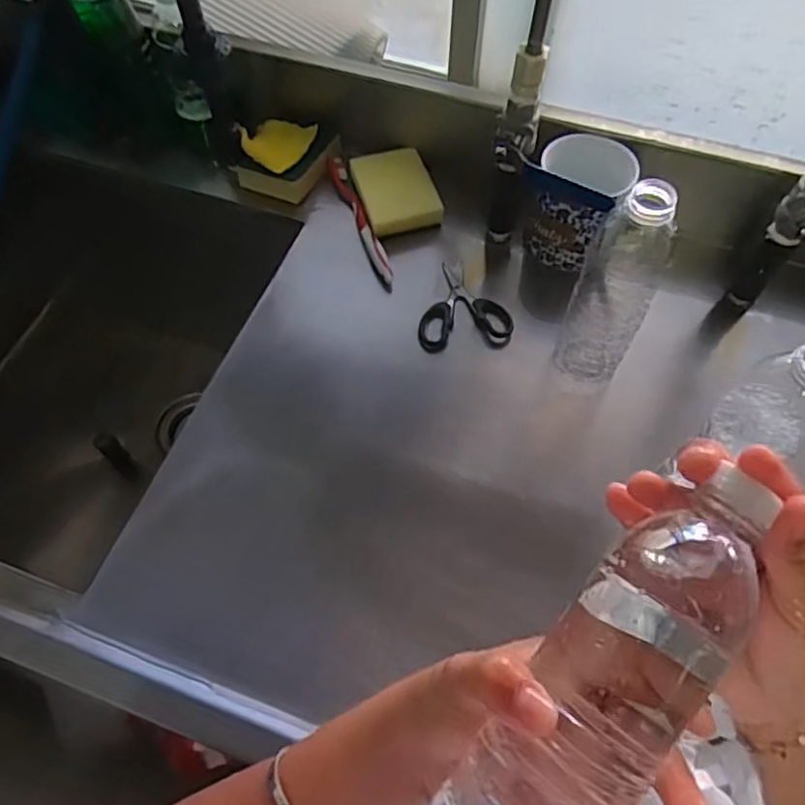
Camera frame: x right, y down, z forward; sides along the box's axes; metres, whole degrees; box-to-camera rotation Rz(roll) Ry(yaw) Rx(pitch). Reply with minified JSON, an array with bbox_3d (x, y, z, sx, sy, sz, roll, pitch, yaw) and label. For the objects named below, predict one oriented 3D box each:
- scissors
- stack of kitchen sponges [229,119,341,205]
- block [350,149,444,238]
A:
[{"bbox_3d":[0.056,-0.106,0.647,0.087,0.018,0.112,-5,61,-3],"label":"scissors"},{"bbox_3d":[-0.133,-0.281,0.725,0.095,0.036,0.101,23,63,12],"label":"stack of kitchen sponges"},{"bbox_3d":[-0.007,-0.229,0.697,0.076,0.028,0.097,-15,62,-9],"label":"block"}]

